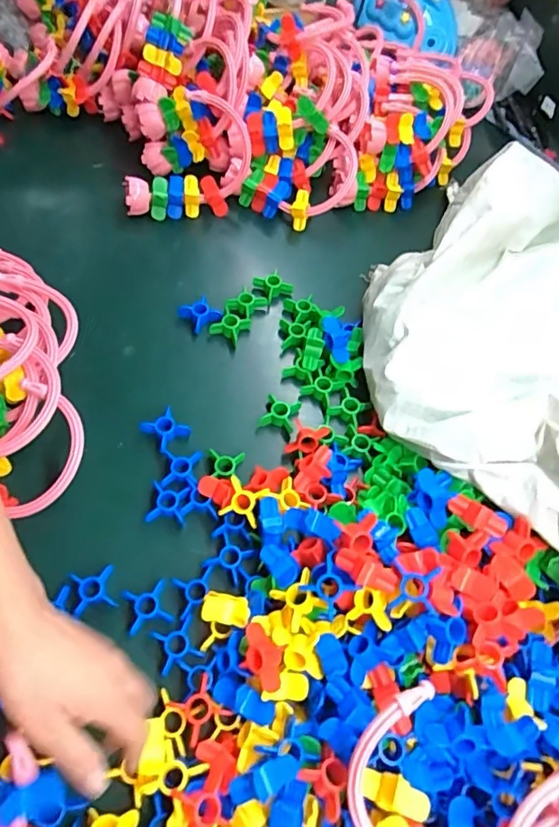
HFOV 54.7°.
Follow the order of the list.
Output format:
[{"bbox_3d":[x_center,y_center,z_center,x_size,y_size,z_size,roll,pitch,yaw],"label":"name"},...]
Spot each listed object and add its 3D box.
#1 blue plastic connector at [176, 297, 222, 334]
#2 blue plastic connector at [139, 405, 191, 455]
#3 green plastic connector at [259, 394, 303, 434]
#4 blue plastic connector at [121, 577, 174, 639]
[{"bbox_3d":[-0.103,-0.128,0.691,0.038,0.016,0.045,-35,67,-19],"label":"blue plastic connector"},{"bbox_3d":[-0.130,0.016,0.612,0.041,0.022,0.046,-39,68,-21],"label":"blue plastic connector"},{"bbox_3d":[0.000,0.000,0.636,0.042,0.027,0.035,15,61,7],"label":"green plastic connector"},{"bbox_3d":[-0.126,0.184,0.515,0.041,0.012,0.040,-15,62,-10],"label":"blue plastic connector"}]

